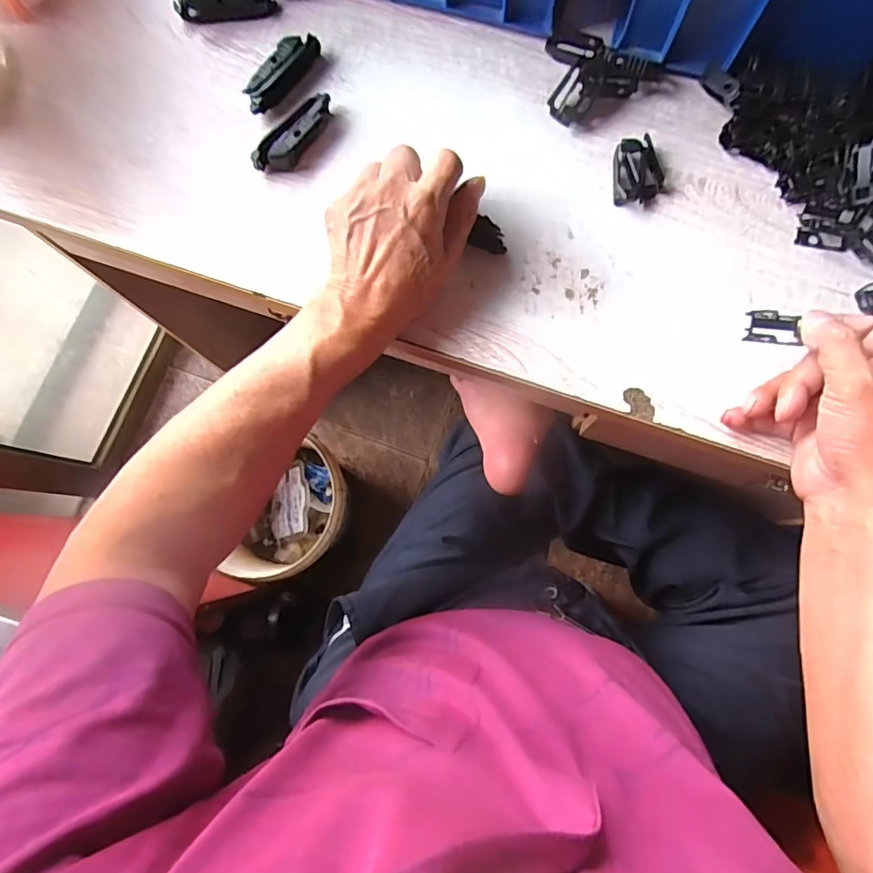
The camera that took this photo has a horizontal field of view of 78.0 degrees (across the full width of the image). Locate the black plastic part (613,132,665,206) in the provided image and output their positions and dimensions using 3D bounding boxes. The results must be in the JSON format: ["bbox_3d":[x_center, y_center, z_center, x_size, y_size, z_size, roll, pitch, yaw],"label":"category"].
[{"bbox_3d":[0.157,-0.206,0.416,0.039,0.012,0.051,-1,80,1],"label":"black plastic part"}]

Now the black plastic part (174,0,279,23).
[{"bbox_3d":[-0.174,-0.357,0.443,0.078,0.026,0.022,-2,80,1],"label":"black plastic part"}]

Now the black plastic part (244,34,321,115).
[{"bbox_3d":[-0.124,-0.293,0.431,0.021,0.016,0.077,37,83,7],"label":"black plastic part"}]

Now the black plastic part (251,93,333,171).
[{"bbox_3d":[-0.111,-0.237,0.421,0.023,0.018,0.077,40,83,8],"label":"black plastic part"}]

